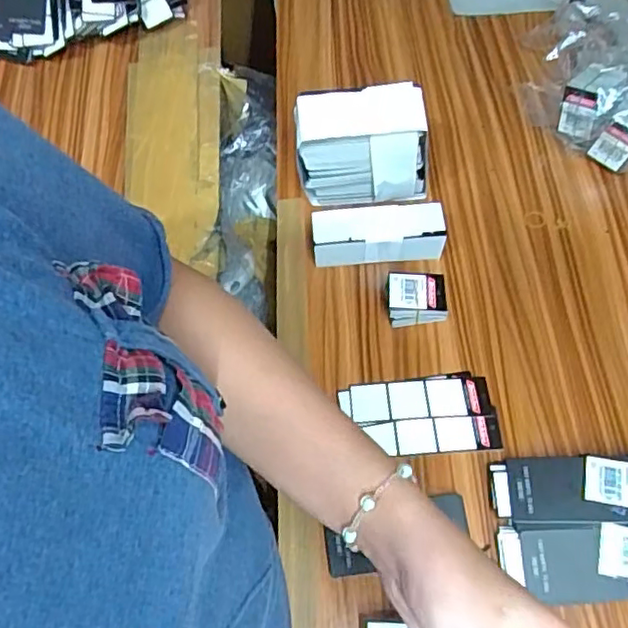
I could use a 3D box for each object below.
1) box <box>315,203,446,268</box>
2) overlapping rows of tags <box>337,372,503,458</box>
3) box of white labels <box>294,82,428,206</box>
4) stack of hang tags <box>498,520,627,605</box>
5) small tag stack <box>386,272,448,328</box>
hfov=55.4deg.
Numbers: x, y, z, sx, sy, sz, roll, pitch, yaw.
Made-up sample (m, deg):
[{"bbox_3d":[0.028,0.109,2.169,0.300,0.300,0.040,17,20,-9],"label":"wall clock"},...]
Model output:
[{"bbox_3d":[0.060,-0.074,0.569,0.119,0.049,0.041,-2,63,1],"label":"box"},{"bbox_3d":[0.092,0.087,0.514,0.124,0.005,0.068,-4,63,0],"label":"overlapping rows of tags"},{"bbox_3d":[0.048,-0.156,0.573,0.124,0.109,0.057,1,63,2],"label":"box of white labels"},{"bbox_3d":[0.204,0.185,0.446,0.120,0.024,0.055,2,63,3],"label":"stack of hang tags"},{"bbox_3d":[0.092,-0.012,0.546,0.052,0.038,0.040,-3,63,0],"label":"small tag stack"}]

